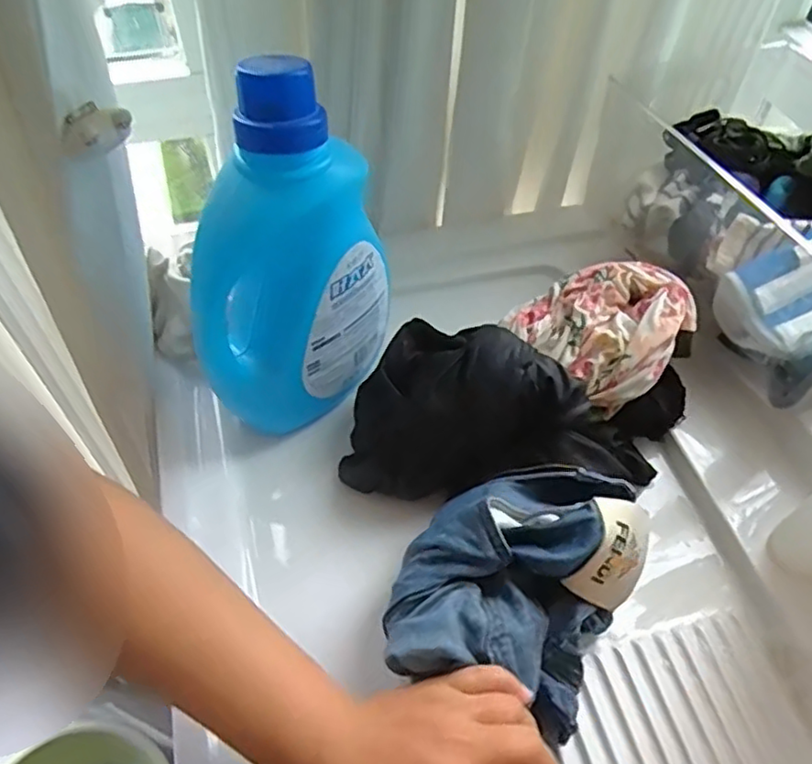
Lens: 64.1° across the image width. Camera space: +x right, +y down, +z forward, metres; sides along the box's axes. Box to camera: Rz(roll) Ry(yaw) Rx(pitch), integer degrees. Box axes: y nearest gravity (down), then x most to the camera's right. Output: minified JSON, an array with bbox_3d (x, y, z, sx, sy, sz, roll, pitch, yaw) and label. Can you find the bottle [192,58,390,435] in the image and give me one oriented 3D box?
[{"bbox_3d":[-0.088,-0.079,0.509,0.076,0.279,0.156,38,62,25],"label":"bottle"}]

